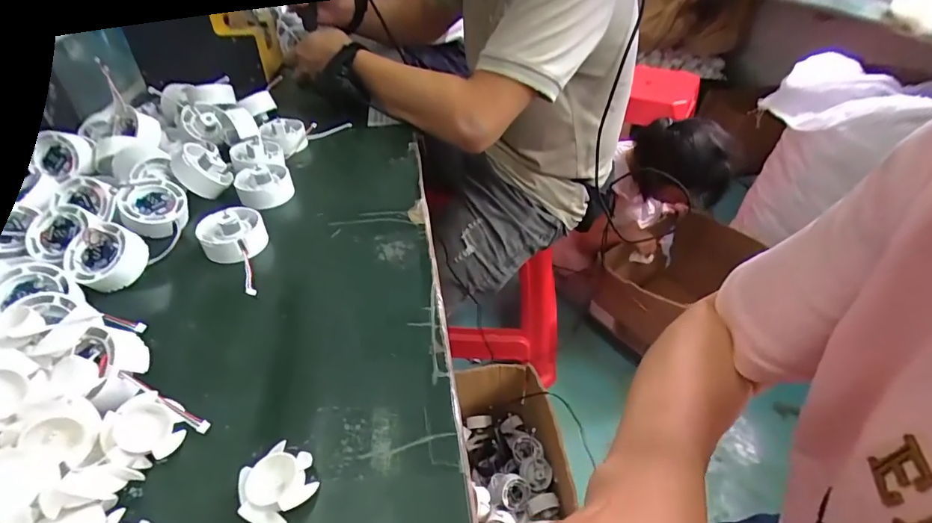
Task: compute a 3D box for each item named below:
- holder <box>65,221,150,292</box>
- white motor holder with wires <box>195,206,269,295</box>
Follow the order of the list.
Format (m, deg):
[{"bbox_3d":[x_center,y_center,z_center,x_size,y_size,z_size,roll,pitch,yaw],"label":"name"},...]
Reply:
[{"bbox_3d":[-0.301,-0.004,0.392,0.056,0.027,0.056,-1,72,2],"label":"holder"},{"bbox_3d":[-0.194,-0.009,0.400,0.053,0.031,0.102,-23,45,-24],"label":"white motor holder with wires"}]

